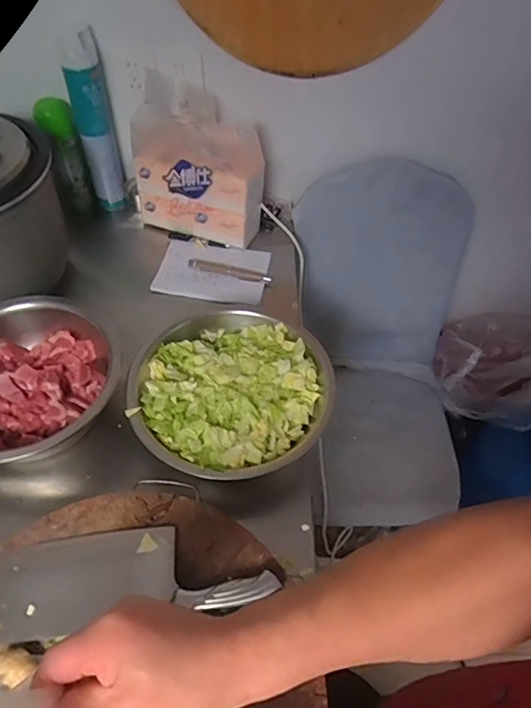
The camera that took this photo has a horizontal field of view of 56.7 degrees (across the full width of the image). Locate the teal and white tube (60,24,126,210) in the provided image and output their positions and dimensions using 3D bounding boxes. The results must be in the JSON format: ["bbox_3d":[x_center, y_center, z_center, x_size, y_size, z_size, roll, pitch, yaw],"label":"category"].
[{"bbox_3d":[-0.333,-0.446,0.972,0.069,0.331,0.056,-12,54,-11],"label":"teal and white tube"}]

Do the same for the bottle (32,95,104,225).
[{"bbox_3d":[-0.399,-0.389,1.008,0.070,0.242,0.064,-21,56,-18],"label":"bottle"}]

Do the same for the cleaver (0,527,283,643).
[{"bbox_3d":[-0.150,0.248,0.553,0.307,0.025,0.095,-5,53,-7],"label":"cleaver"}]

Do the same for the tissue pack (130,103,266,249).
[{"bbox_3d":[-0.131,-0.357,0.973,0.245,0.214,0.115,20,54,12],"label":"tissue pack"}]

